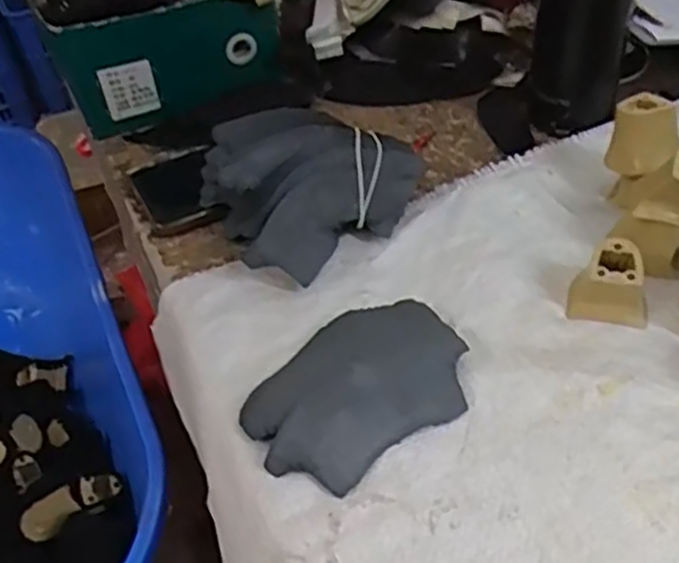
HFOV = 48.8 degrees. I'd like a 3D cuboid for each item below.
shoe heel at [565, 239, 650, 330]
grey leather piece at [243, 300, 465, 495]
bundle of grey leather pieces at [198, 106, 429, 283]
[{"bbox_3d":[0.155,0.001,0.427,0.043,0.038,0.034,8,47,15],"label":"shoe heel"},{"bbox_3d":[0.011,0.056,0.403,0.124,0.017,0.083,-30,49,-22],"label":"grey leather piece"},{"bbox_3d":[-0.028,-0.068,0.494,0.125,0.065,0.112,-35,51,-25],"label":"bundle of grey leather pieces"}]

